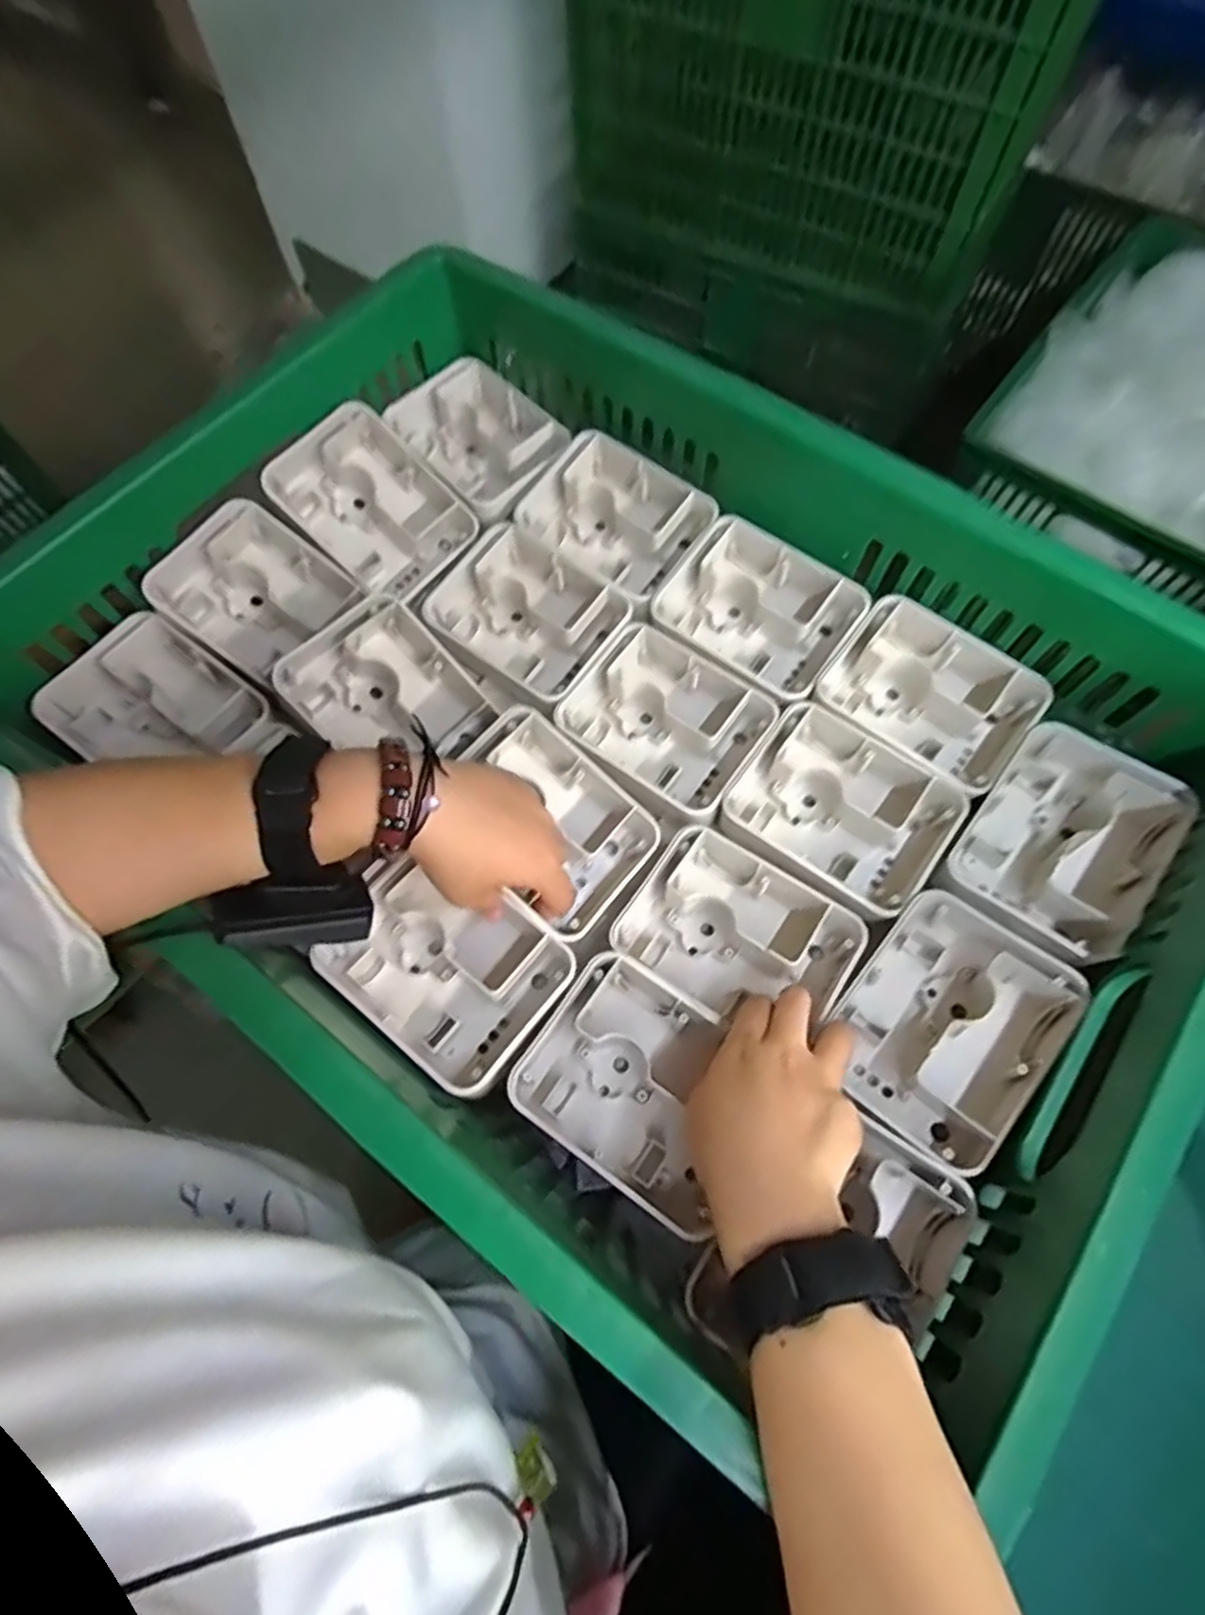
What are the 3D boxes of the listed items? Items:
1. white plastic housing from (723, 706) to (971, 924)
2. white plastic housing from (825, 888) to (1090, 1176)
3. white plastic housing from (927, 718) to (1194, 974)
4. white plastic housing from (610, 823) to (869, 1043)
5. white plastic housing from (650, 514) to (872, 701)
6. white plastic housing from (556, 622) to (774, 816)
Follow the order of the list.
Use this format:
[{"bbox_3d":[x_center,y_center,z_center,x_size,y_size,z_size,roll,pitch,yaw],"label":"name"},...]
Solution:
[{"bbox_3d":[0.153,0.000,0.471,0.132,0.047,0.105,36,72,14],"label":"white plastic housing"},{"bbox_3d":[0.193,0.122,0.402,0.102,0.040,0.130,38,73,14],"label":"white plastic housing"},{"bbox_3d":[0.284,0.022,0.447,0.102,0.043,0.138,38,73,14],"label":"white plastic housing"},{"bbox_3d":[0.082,0.078,0.436,0.126,0.044,0.105,34,72,13],"label":"white plastic housing"},{"bbox_3d":[0.111,-0.140,0.523,0.129,0.048,0.098,35,72,14],"label":"white plastic housing"},{"bbox_3d":[0.047,-0.061,0.502,0.128,0.040,0.119,35,72,13],"label":"white plastic housing"}]

